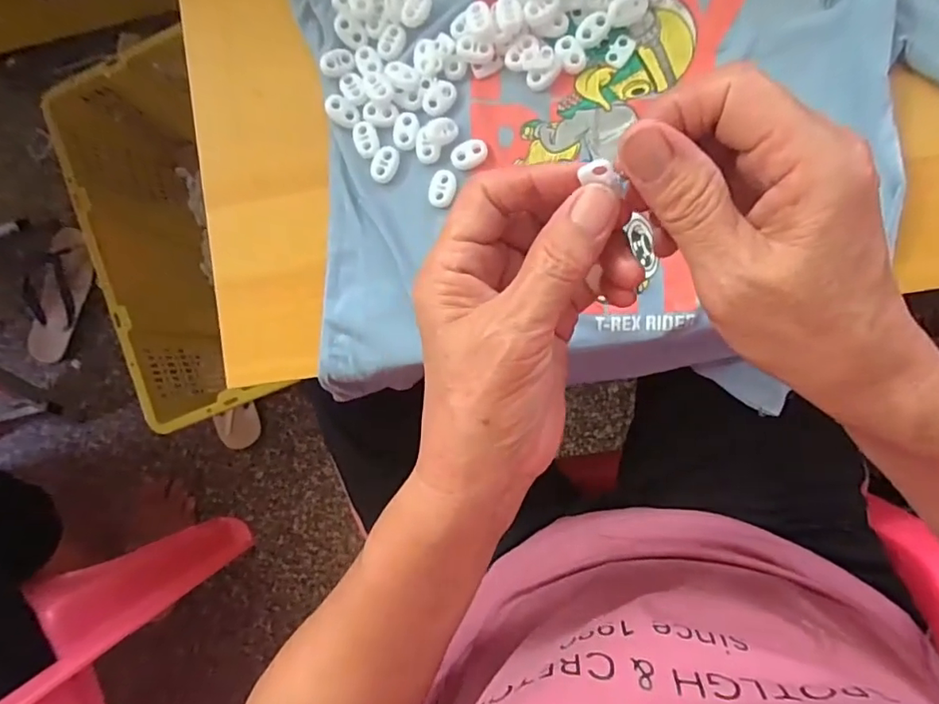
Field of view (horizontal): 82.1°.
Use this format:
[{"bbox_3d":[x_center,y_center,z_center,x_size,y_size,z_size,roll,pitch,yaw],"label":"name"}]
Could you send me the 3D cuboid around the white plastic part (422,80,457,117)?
[{"bbox_3d":[-0.018,-0.154,0.328,0.023,0.005,0.015,-41,85,5],"label":"white plastic part"}]

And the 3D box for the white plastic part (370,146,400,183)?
[{"bbox_3d":[-0.052,-0.116,0.334,0.015,0.004,0.022,25,92,7],"label":"white plastic part"}]

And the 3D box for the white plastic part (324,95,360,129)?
[{"bbox_3d":[-0.079,-0.149,0.333,0.022,0.007,0.015,35,94,6],"label":"white plastic part"}]

